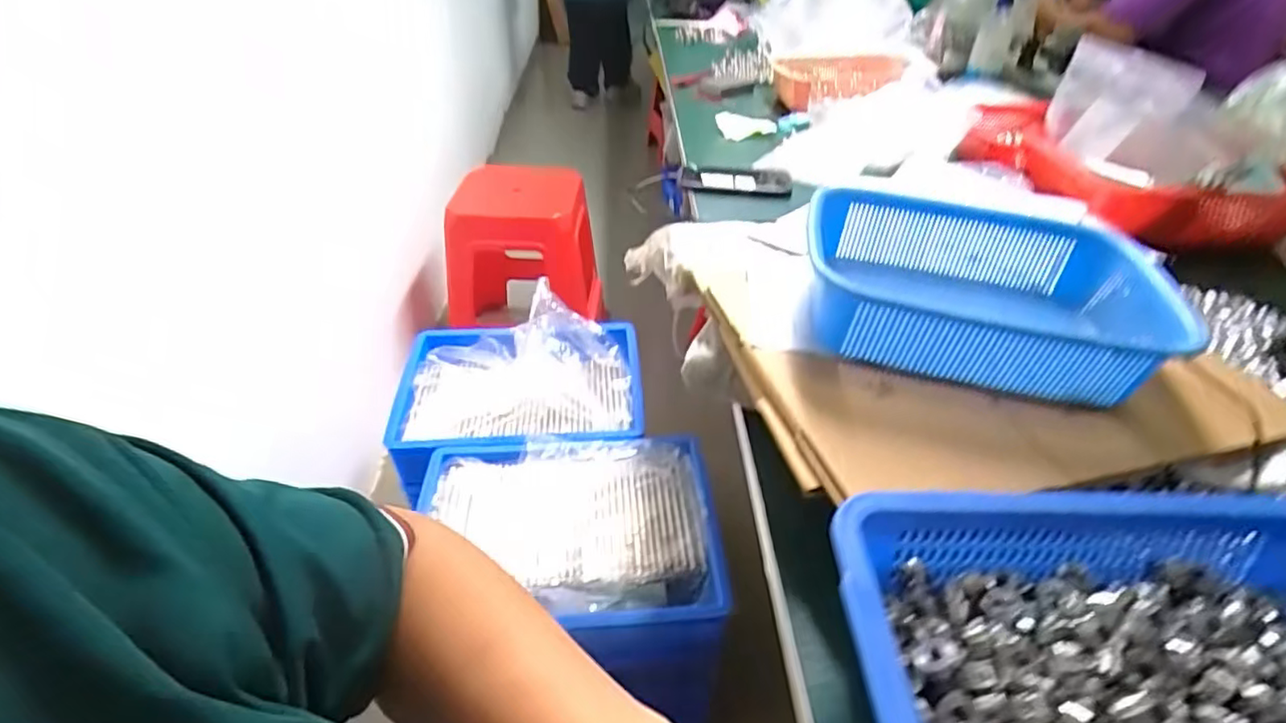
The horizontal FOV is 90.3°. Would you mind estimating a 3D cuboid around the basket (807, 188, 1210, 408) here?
[{"bbox_3d":[0.278,-0.061,0.542,0.268,0.072,0.198,10,39,10],"label":"basket"}]

